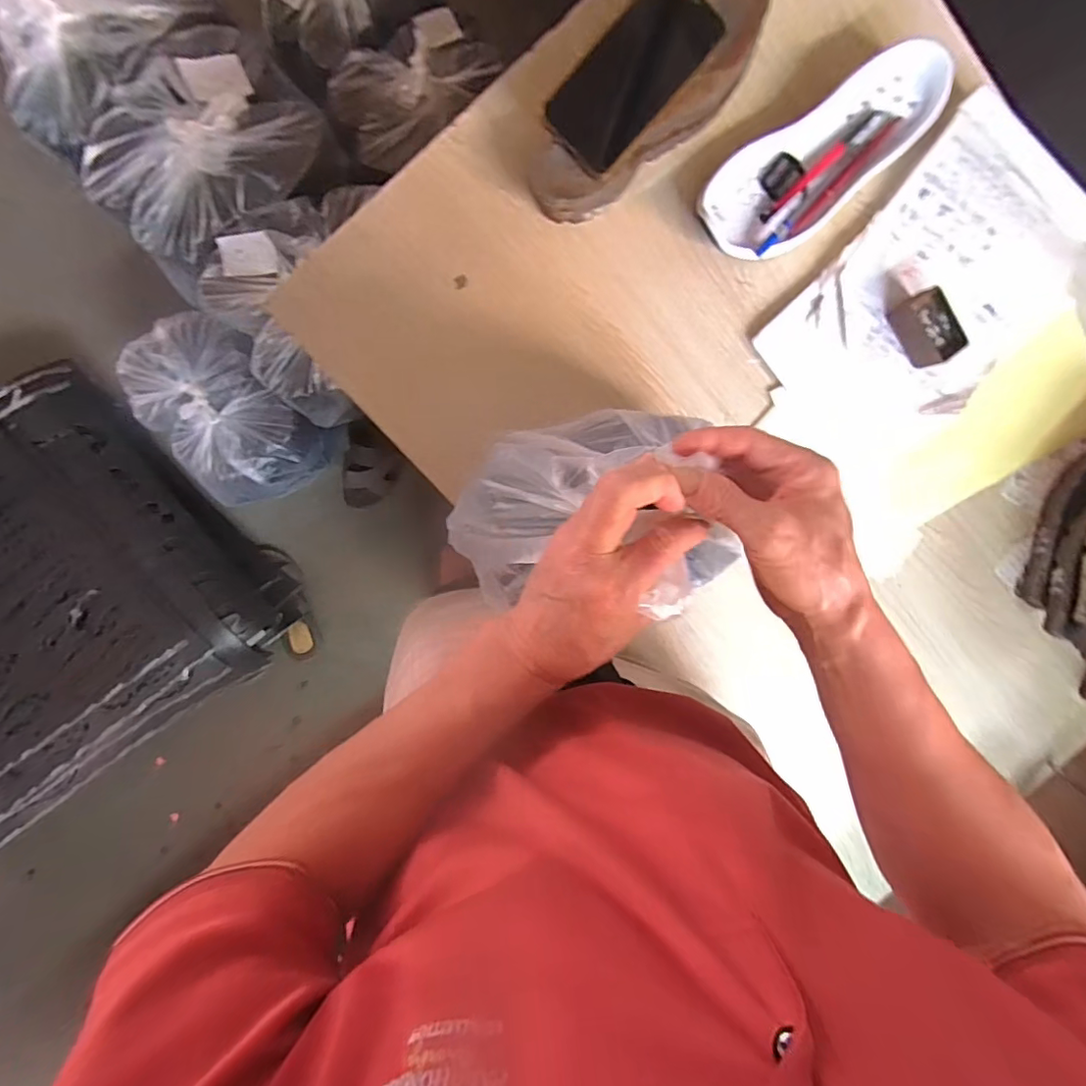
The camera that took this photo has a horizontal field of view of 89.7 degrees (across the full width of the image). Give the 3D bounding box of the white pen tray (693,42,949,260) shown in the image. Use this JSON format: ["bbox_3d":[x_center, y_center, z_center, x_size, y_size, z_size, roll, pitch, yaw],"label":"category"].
[{"bbox_3d":[0.261,-0.359,0.515,0.257,0.034,0.095,-34,99,-1],"label":"white pen tray"}]

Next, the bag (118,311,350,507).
[{"bbox_3d":[-0.586,-0.242,1.057,0.247,0.221,0.329,-44,99,1],"label":"bag"}]

